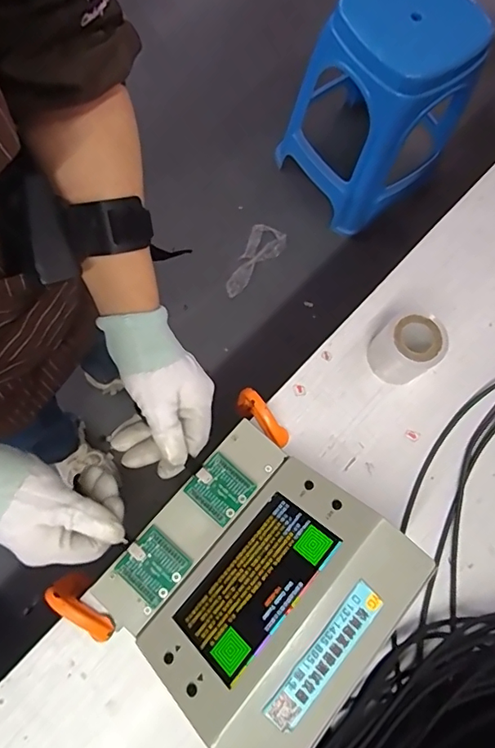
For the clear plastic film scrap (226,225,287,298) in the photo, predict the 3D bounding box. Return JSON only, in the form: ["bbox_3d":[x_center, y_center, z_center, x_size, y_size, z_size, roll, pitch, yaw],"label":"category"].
[{"bbox_3d":[0.021,-0.294,1.294,0.095,0.030,0.229,26,74,3],"label":"clear plastic film scrap"}]

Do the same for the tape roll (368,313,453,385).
[{"bbox_3d":[0.134,-0.022,0.415,0.042,0.063,0.052,-38,80,-13],"label":"tape roll"}]

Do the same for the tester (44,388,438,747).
[{"bbox_3d":[0.000,0.138,0.346,0.180,0.092,0.207,39,75,7],"label":"tester"}]

